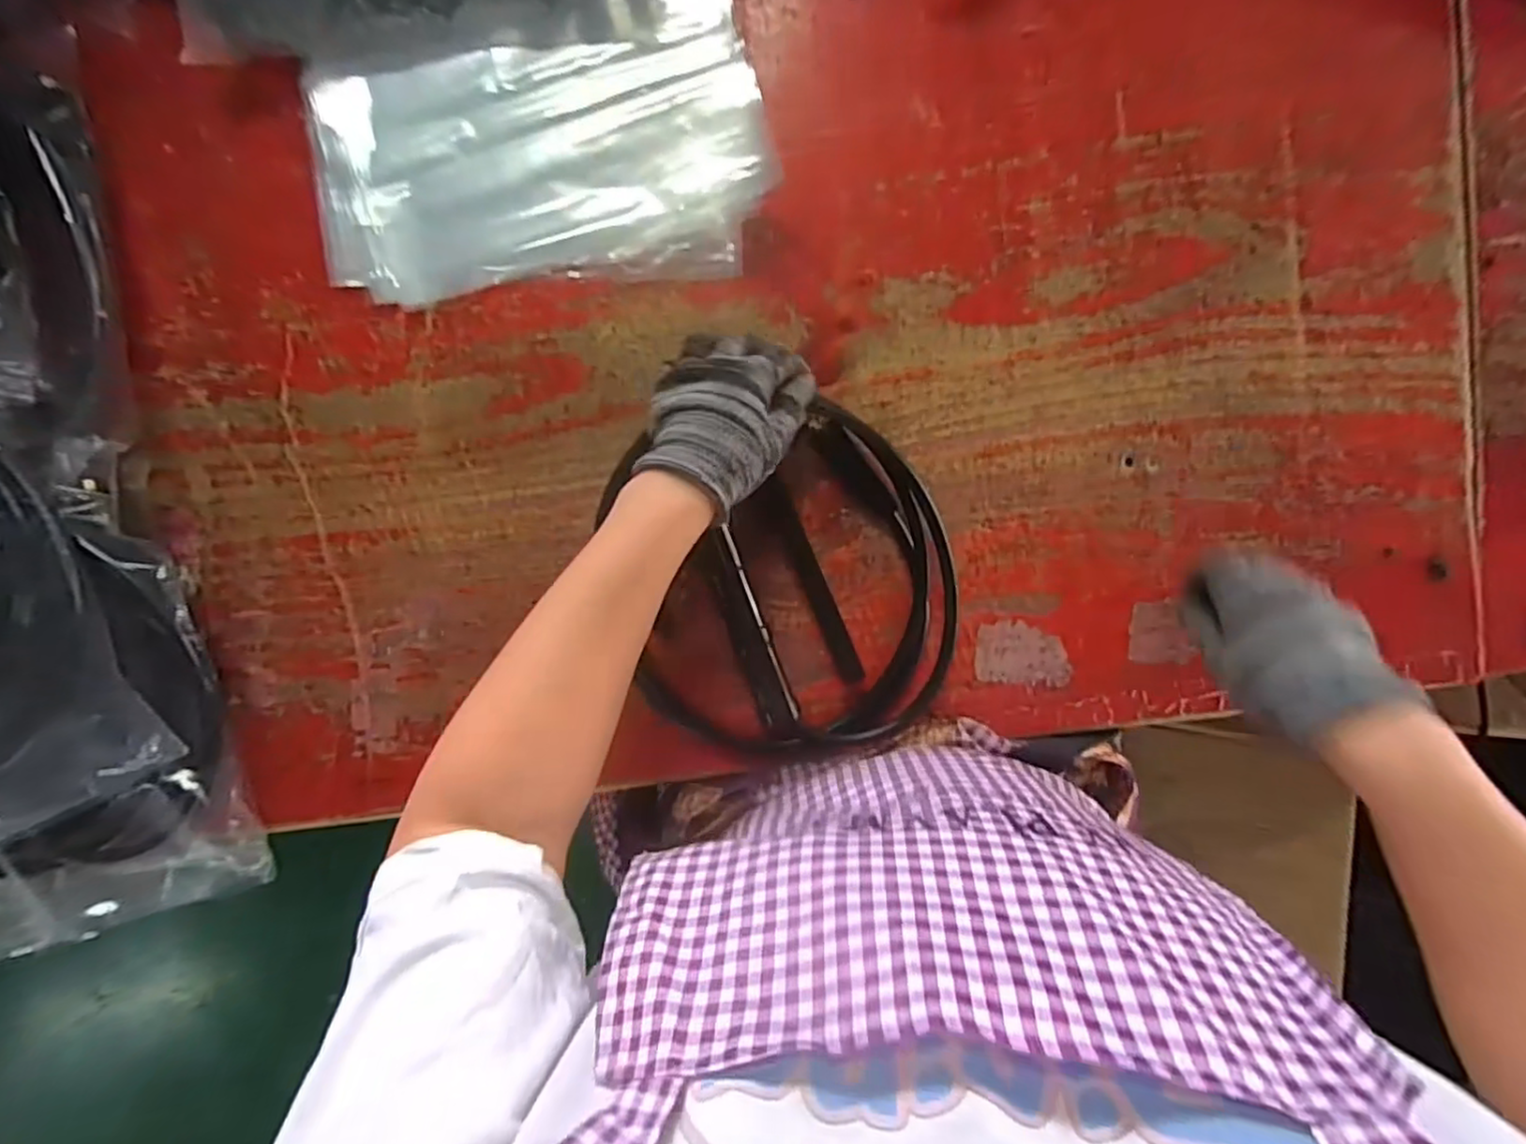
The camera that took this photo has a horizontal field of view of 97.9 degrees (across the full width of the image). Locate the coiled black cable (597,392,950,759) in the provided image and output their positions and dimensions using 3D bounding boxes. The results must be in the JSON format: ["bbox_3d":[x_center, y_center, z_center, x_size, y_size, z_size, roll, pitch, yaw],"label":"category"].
[{"bbox_3d":[0.017,0.011,0.435,0.207,0.030,0.211,-11,95,0],"label":"coiled black cable"}]

